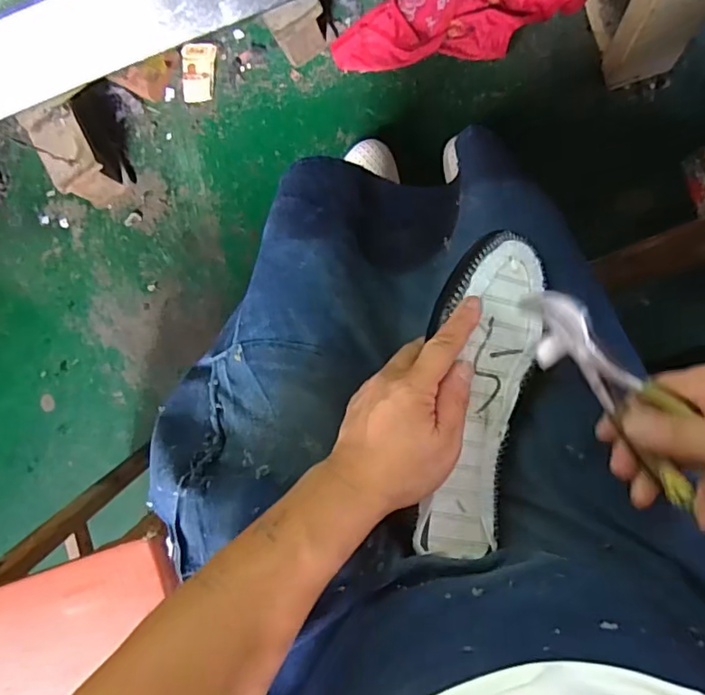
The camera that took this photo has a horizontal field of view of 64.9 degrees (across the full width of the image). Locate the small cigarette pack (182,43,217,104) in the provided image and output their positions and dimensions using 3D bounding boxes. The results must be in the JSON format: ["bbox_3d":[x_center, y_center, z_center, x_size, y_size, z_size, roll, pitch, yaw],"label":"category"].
[{"bbox_3d":[-0.301,-0.534,1.077,0.063,0.017,0.111,6,95,4],"label":"small cigarette pack"}]

